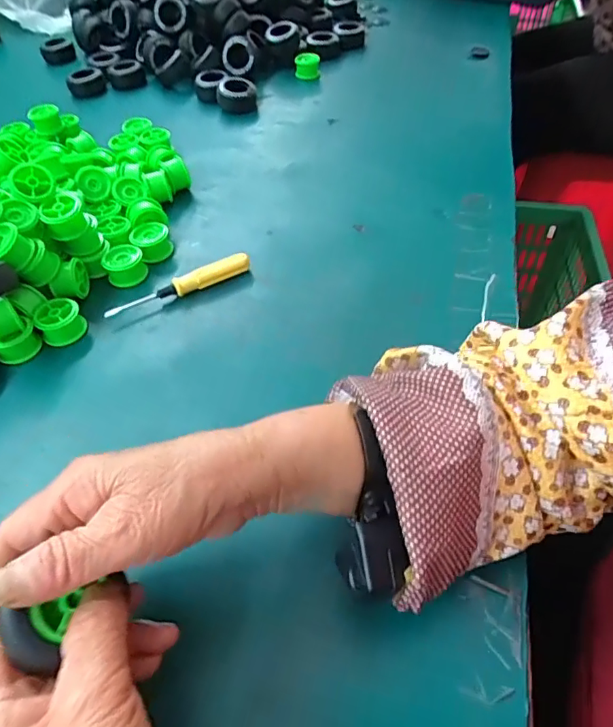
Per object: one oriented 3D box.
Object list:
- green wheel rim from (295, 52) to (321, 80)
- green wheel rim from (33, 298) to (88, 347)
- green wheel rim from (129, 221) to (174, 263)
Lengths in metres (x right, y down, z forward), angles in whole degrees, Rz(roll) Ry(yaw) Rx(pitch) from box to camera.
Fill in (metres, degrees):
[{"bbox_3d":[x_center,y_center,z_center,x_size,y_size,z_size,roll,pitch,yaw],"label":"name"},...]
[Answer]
[{"bbox_3d":[0.001,-0.427,0.730,0.035,0.031,0.030,-2,49,2],"label":"green wheel rim"},{"bbox_3d":[-0.195,-0.033,0.404,0.033,0.025,0.029,-35,56,-24],"label":"green wheel rim"},{"bbox_3d":[-0.140,-0.109,0.465,0.033,0.024,0.036,-18,51,-11],"label":"green wheel rim"}]

